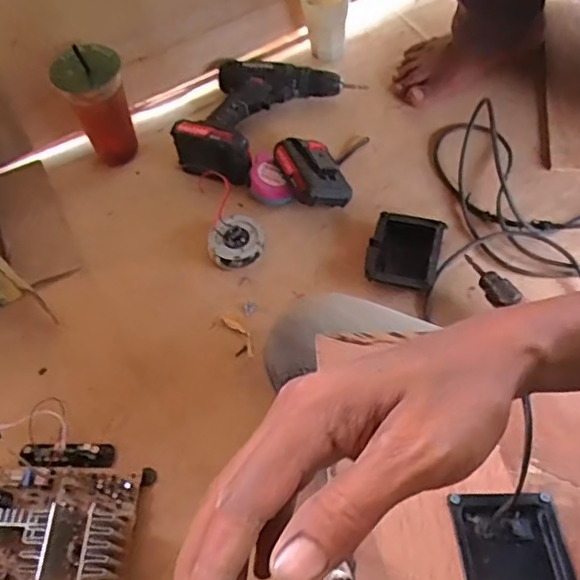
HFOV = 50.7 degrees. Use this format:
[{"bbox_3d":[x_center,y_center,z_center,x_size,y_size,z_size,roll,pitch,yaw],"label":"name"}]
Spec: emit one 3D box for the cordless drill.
[{"bbox_3d":[-0.056,-0.267,0.884,0.180,0.067,0.269,34,68,21],"label":"cordless drill"}]

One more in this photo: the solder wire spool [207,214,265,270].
[{"bbox_3d":[-0.068,-0.063,0.782,0.068,0.023,0.068,7,61,8],"label":"solder wire spool"}]

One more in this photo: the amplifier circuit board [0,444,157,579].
[{"bbox_3d":[-0.238,0.252,0.588,0.169,0.084,0.222,1,60,5],"label":"amplifier circuit board"}]

